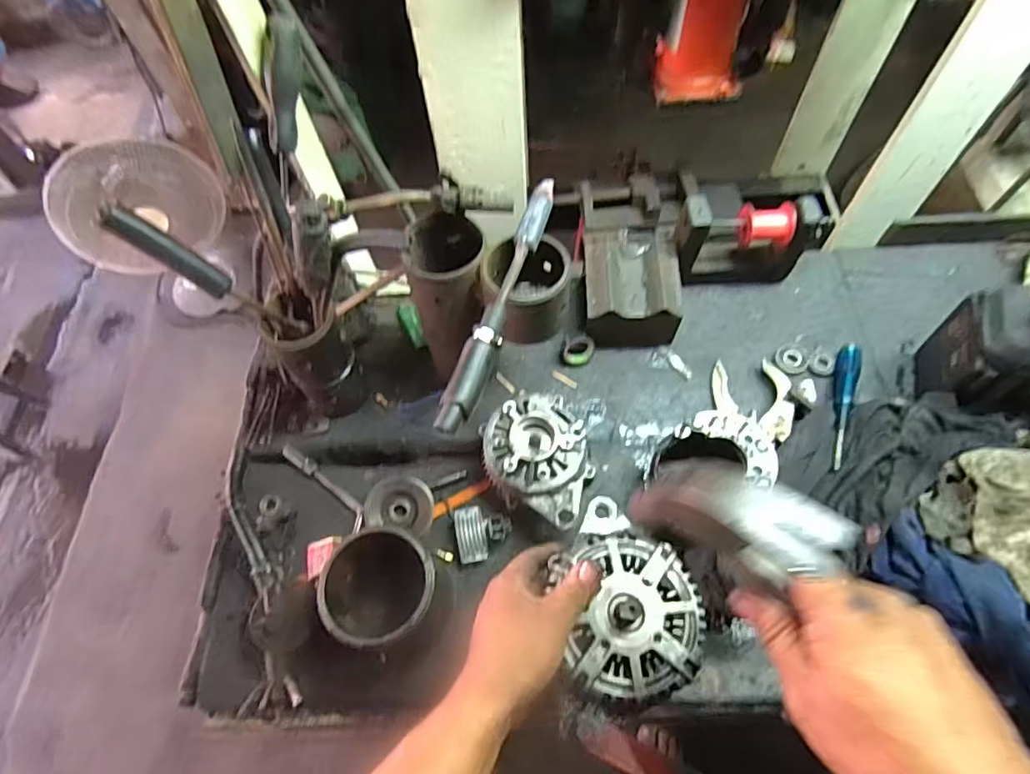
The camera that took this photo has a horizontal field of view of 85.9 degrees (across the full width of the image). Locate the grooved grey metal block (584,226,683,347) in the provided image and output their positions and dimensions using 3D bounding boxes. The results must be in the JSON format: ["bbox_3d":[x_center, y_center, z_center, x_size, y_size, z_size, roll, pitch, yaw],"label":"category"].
[{"bbox_3d":[0.155,-0.130,0.748,0.121,0.100,0.137,0,62,4],"label":"grooved grey metal block"}]

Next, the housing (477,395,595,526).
[{"bbox_3d":[0.031,0.092,0.644,0.120,0.086,0.150,-17,62,-6],"label":"housing"}]

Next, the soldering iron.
[{"bbox_3d":[-0.010,-0.083,0.512,0.029,0.030,0.271,17,64,12],"label":"soldering iron"}]

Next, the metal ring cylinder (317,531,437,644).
[{"bbox_3d":[-0.132,0.215,0.578,0.113,0.117,0.107,17,64,12],"label":"metal ring cylinder"}]

